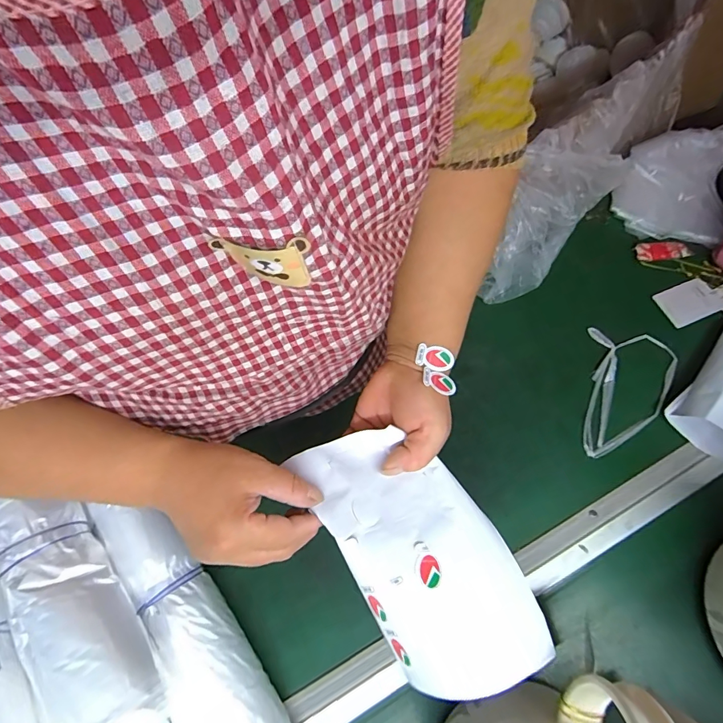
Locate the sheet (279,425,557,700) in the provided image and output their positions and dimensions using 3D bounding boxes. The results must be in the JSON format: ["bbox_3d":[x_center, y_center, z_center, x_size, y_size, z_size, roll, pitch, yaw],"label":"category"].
[{"bbox_3d":[0.040,0.131,0.299,0.102,0.023,0.198,-31,69,-10],"label":"sheet"}]

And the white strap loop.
[{"bbox_3d":[0.305,0.038,0.471,0.094,0.005,0.160,14,68,9],"label":"white strap loop"}]

